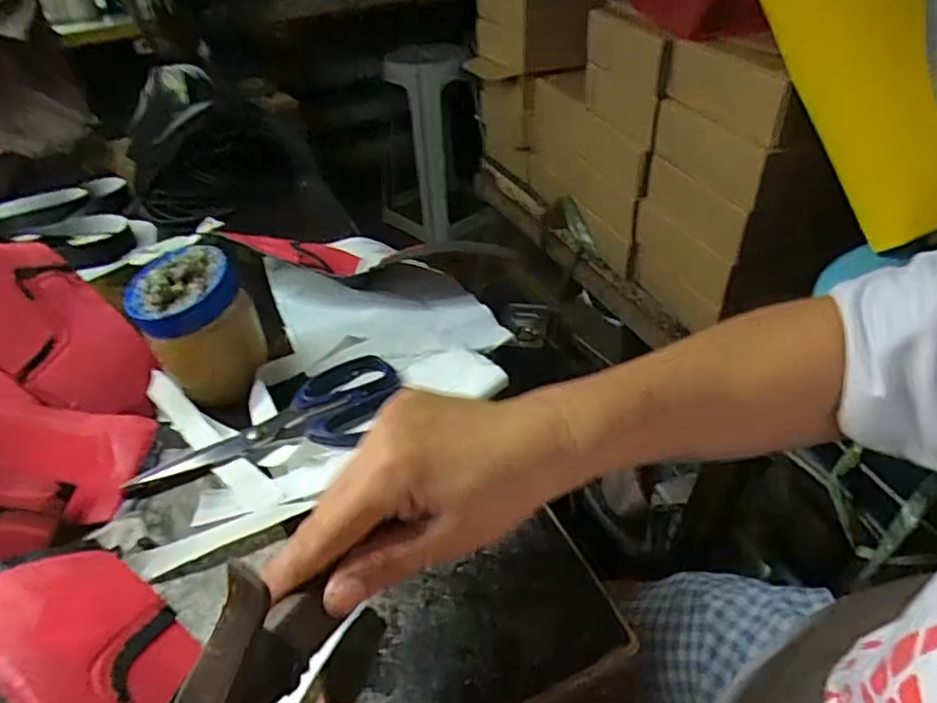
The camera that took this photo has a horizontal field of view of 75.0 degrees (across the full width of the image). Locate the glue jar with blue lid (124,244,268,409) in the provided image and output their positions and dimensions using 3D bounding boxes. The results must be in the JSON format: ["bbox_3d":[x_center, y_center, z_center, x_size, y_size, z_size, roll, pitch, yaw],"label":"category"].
[{"bbox_3d":[-0.197,-0.018,0.452,0.074,0.102,0.069,-3,40,2],"label":"glue jar with blue lid"}]

